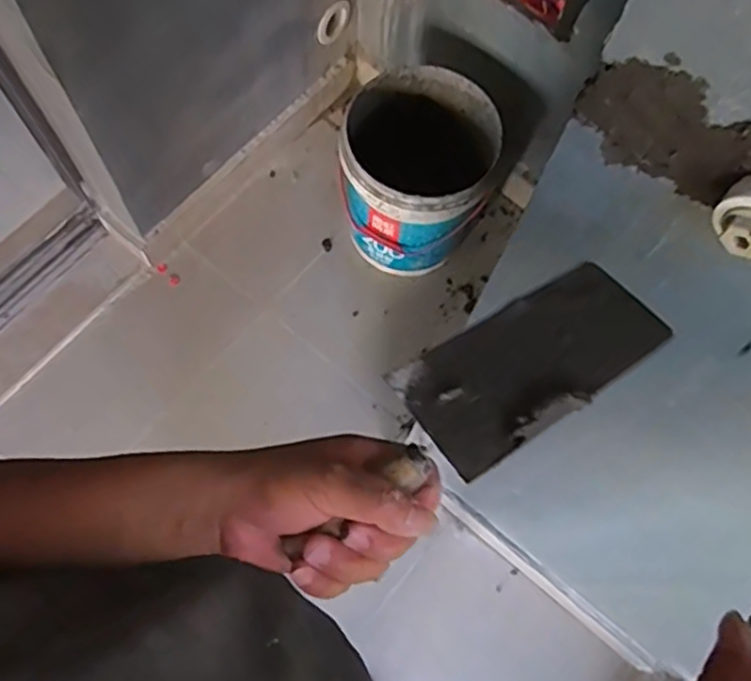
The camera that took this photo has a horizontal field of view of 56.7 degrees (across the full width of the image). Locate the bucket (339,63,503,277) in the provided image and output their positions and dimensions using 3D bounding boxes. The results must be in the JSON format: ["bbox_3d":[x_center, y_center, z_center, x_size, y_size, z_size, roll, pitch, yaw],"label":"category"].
[{"bbox_3d":[0.079,-0.346,1.481,0.287,0.347,0.314,1,69,-3],"label":"bucket"}]

